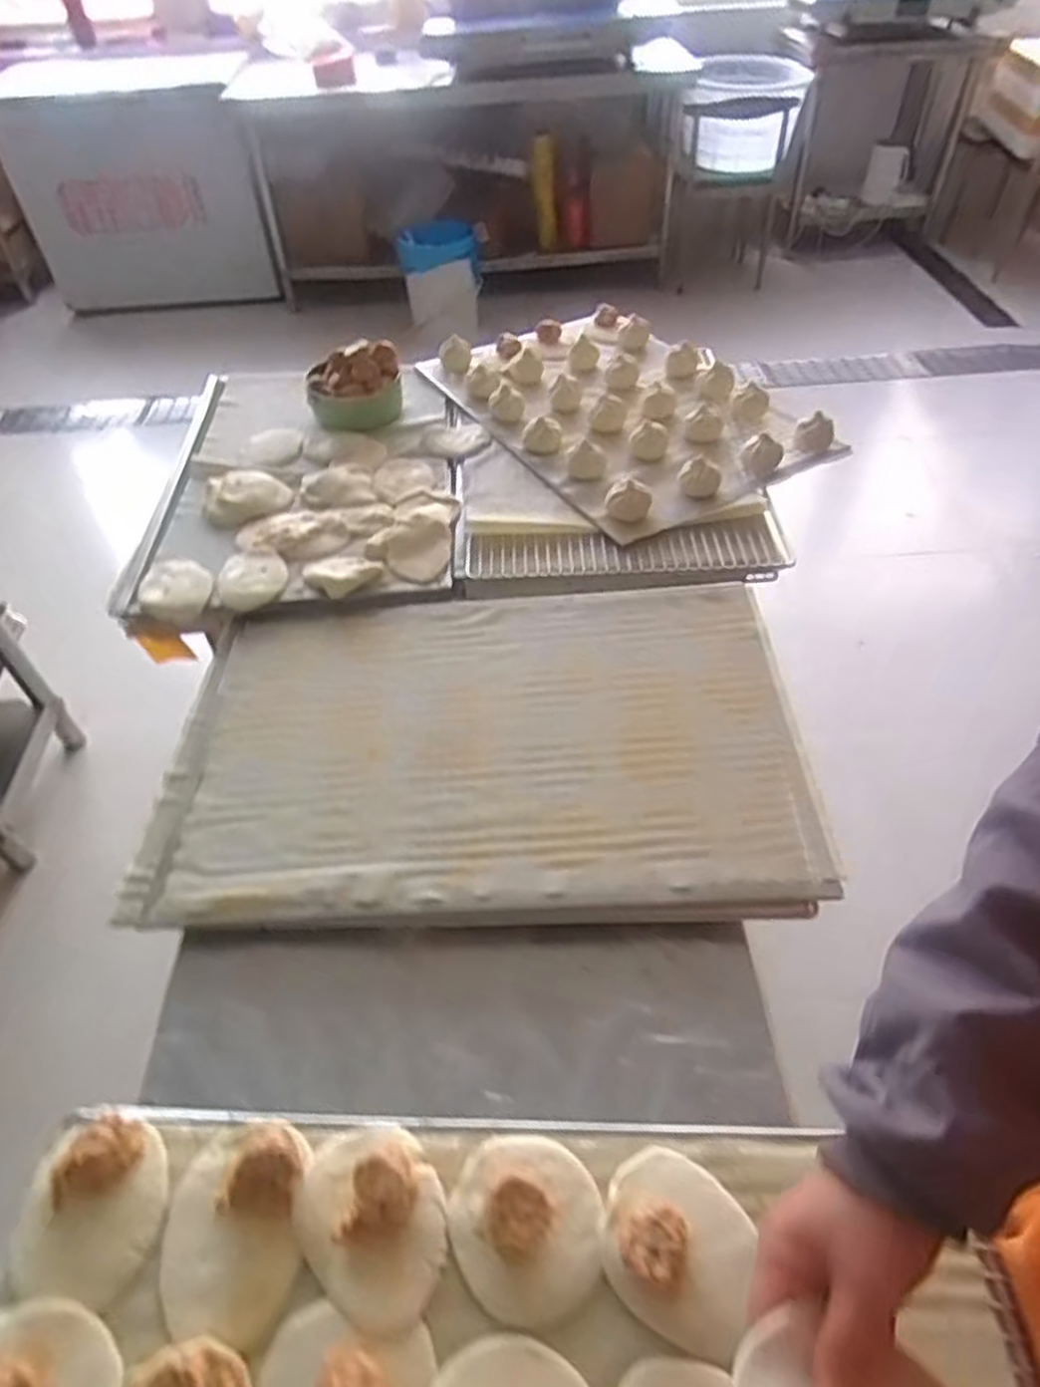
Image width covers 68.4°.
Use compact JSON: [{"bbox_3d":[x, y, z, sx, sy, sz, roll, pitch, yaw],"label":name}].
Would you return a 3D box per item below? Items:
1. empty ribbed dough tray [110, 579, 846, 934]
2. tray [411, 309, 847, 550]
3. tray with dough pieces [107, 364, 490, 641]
[{"bbox_3d":[-0.039,0.040,0.787,0.616,0.042,0.411,-2,49,3],"label":"empty ribbed dough tray"},{"bbox_3d":[0.144,-0.458,1.168,0.387,0.046,0.589,-25,51,-17],"label":"tray"},{"bbox_3d":[-0.293,-0.329,1.103,0.422,0.037,0.607,-5,48,1],"label":"tray with dough pieces"}]

